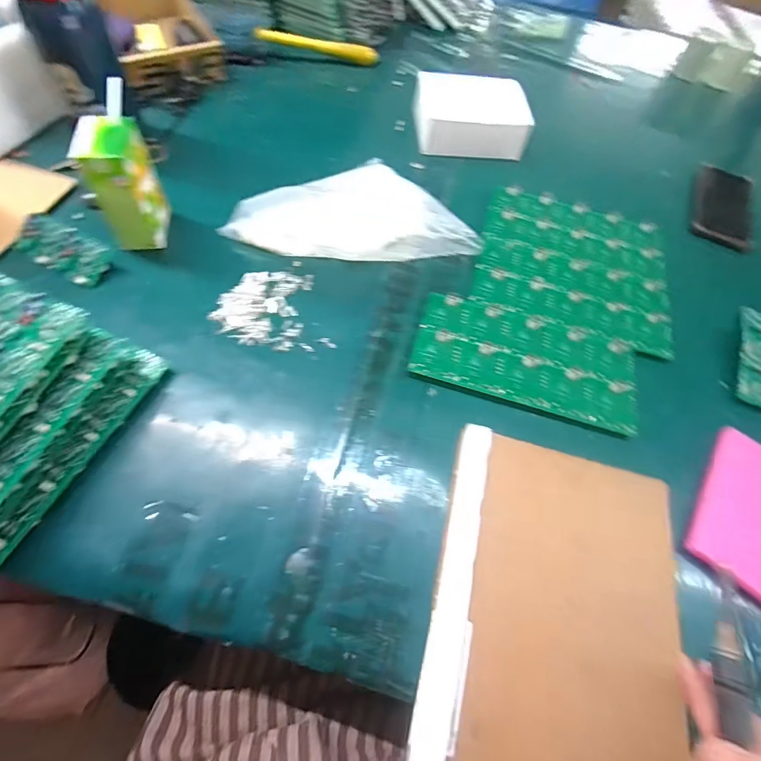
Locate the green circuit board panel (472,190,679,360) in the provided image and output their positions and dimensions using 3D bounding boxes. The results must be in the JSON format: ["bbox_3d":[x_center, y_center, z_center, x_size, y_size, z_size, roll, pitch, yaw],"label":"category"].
[{"bbox_3d":[0.233,-0.145,0.505,0.221,0.007,0.207,16,62,3],"label":"green circuit board panel"}]

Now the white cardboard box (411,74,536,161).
[{"bbox_3d":[0.127,-0.376,0.595,0.147,0.048,0.126,-1,61,-7],"label":"white cardboard box"}]

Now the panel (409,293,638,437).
[{"bbox_3d":[0.151,-0.024,0.430,0.227,0.008,0.113,16,60,3],"label":"panel"}]

